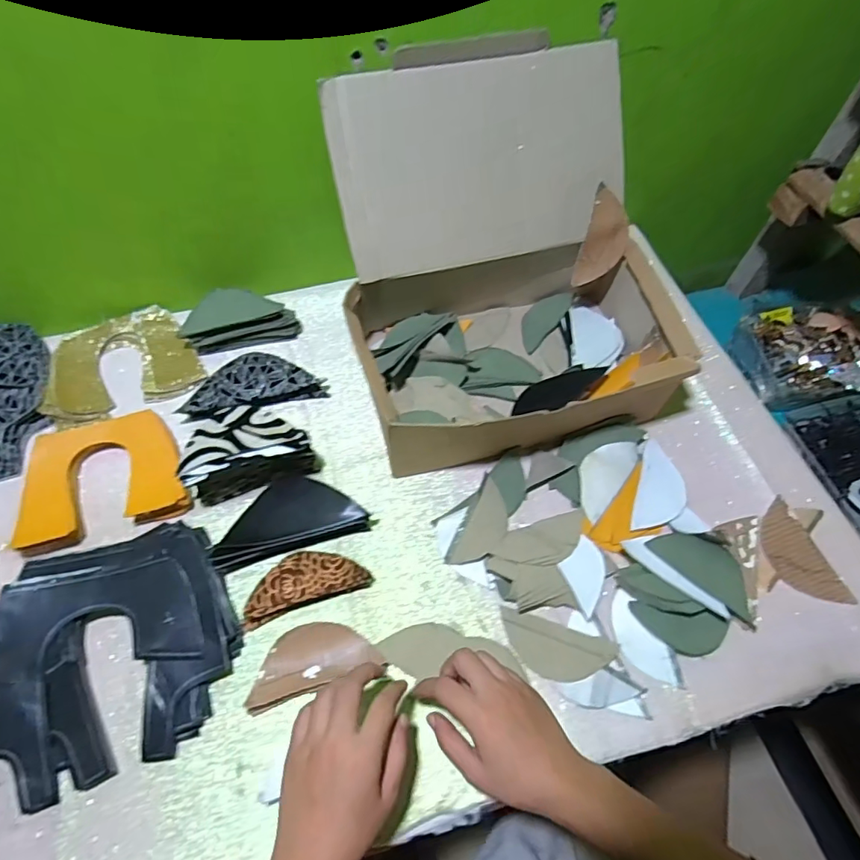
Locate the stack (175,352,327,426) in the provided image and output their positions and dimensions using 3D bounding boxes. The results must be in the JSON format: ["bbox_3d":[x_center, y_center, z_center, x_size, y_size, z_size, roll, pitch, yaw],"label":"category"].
[{"bbox_3d":[-0.206,-0.056,0.617,0.157,0.029,0.074,-15,65,-10],"label":"stack"}]

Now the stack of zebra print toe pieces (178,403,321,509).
[{"bbox_3d":[-0.184,0.023,0.542,0.125,0.081,0.063,-18,62,-13],"label":"stack of zebra print toe pieces"}]

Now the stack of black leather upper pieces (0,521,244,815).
[{"bbox_3d":[-0.276,0.192,0.462,0.199,0.025,0.187,-18,65,-11],"label":"stack of black leather upper pieces"}]

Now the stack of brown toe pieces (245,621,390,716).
[{"bbox_3d":[-0.106,0.205,0.476,0.119,0.014,0.054,-15,65,-10],"label":"stack of brown toe pieces"}]

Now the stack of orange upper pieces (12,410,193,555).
[{"bbox_3d":[-0.337,0.049,0.543,0.154,0.024,0.119,-17,65,-11],"label":"stack of orange upper pieces"}]

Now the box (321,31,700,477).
[{"bbox_3d":[0.081,-0.175,0.561,0.333,0.252,0.321,-9,60,-6],"label":"box"}]

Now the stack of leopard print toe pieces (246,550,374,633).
[{"bbox_3d":[-0.120,0.143,0.504,0.118,0.019,0.049,-17,65,-11],"label":"stack of leopard print toe pieces"}]

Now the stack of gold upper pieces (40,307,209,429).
[{"bbox_3d":[-0.362,-0.080,0.622,0.159,0.034,0.135,-21,66,-13],"label":"stack of gold upper pieces"}]

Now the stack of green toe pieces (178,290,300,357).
[{"bbox_3d":[-0.230,-0.136,0.646,0.133,0.049,0.055,-14,61,-8],"label":"stack of green toe pieces"}]

